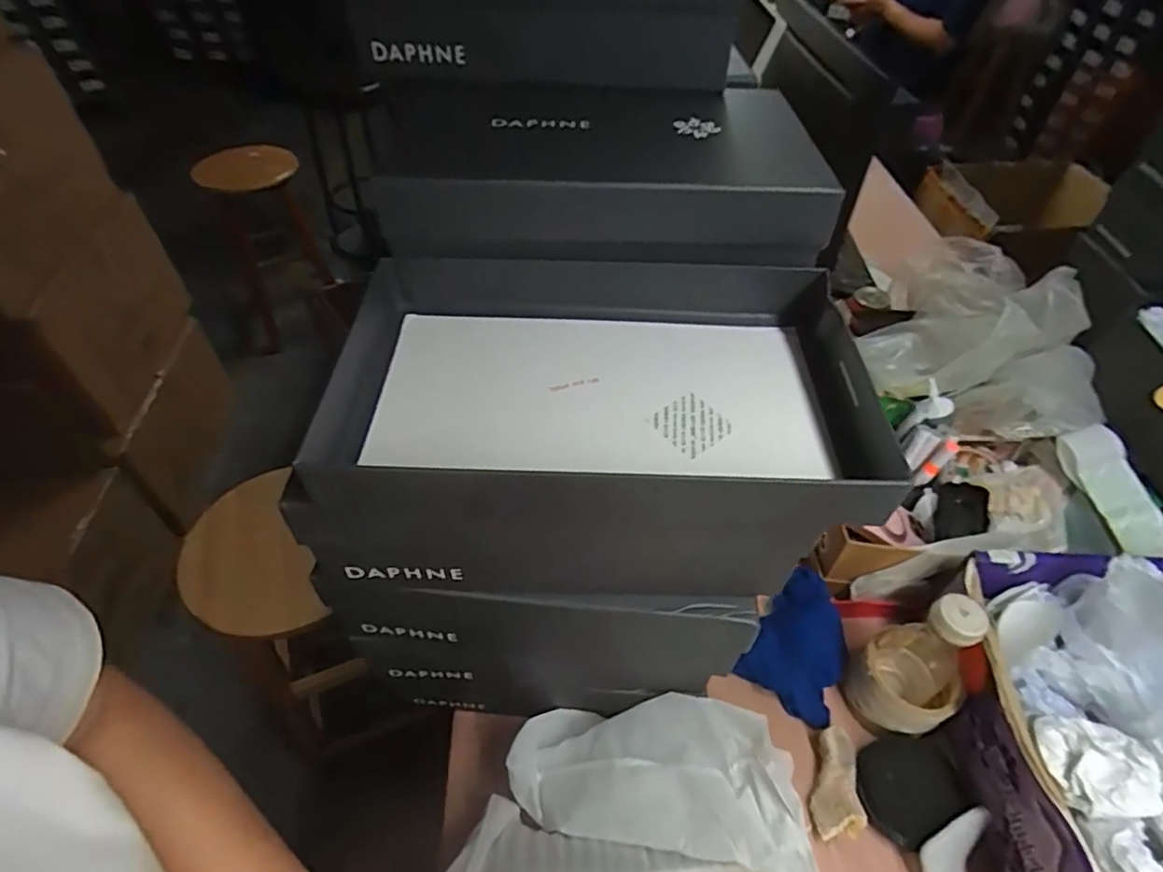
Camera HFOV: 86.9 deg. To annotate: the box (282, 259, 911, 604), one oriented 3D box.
[{"bbox_3d":[0.003,-0.004,0.413,0.320,0.142,0.187,1,48,1],"label":"box"}]

